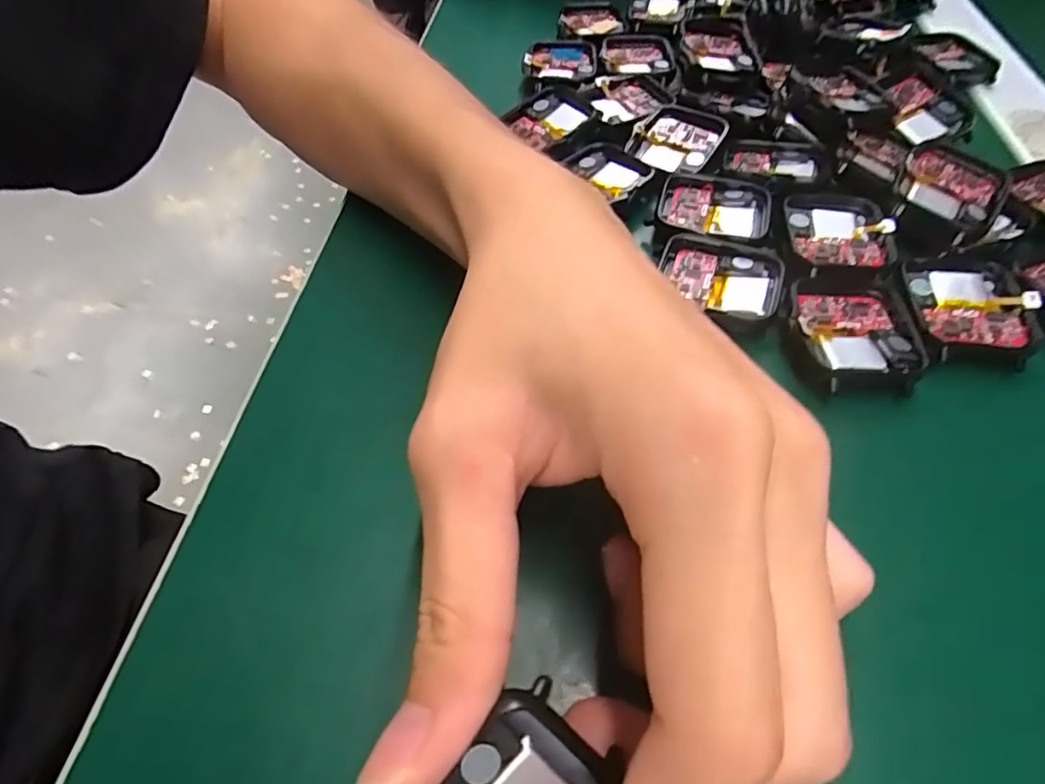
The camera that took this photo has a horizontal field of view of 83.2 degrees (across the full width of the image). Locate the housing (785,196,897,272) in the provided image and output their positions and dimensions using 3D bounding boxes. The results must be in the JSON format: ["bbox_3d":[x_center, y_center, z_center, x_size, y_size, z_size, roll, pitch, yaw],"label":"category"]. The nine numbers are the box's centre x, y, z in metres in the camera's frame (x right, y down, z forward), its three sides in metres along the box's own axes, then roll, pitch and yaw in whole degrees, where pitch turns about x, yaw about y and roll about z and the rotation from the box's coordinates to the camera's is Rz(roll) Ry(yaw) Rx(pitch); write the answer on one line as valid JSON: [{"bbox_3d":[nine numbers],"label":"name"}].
[{"bbox_3d":[0.120,-0.060,0.223,0.035,0.007,0.043,7,53,5],"label":"housing"}]

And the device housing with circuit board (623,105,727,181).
[{"bbox_3d":[0.067,-0.112,0.260,0.036,0.006,0.043,27,57,19],"label":"device housing with circuit board"}]

